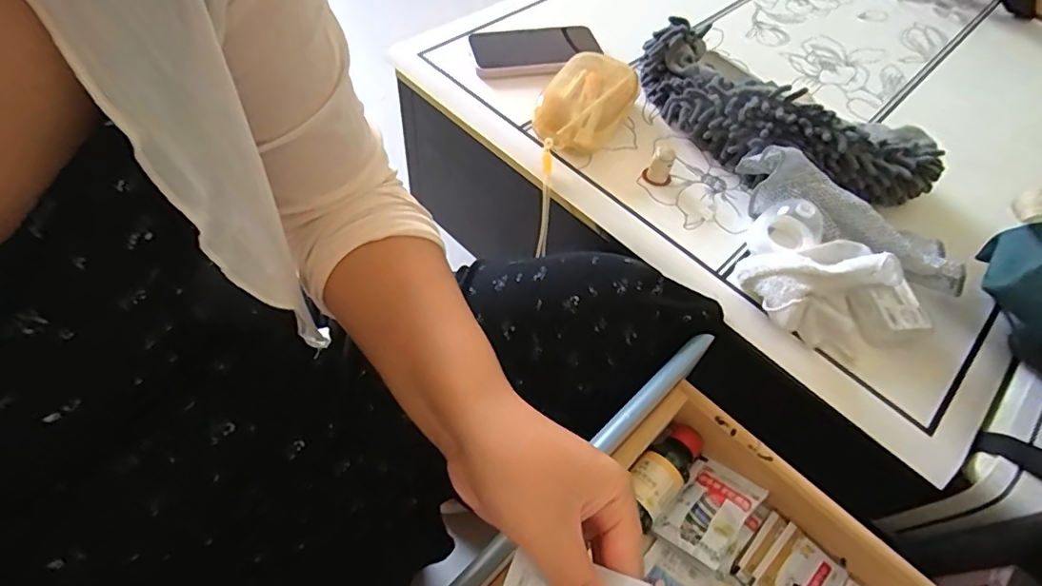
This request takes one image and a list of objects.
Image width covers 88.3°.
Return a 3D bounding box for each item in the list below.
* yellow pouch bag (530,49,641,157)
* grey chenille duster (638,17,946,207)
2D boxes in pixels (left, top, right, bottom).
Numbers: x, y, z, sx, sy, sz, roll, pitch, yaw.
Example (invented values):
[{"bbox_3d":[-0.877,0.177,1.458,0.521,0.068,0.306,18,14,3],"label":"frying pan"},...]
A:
[{"bbox_3d":[0.067,-0.202,0.582,0.091,0.041,0.146,21,57,10],"label":"yellow pouch bag"},{"bbox_3d":[0.263,-0.183,0.571,0.328,0.073,0.132,37,60,19],"label":"grey chenille duster"}]

